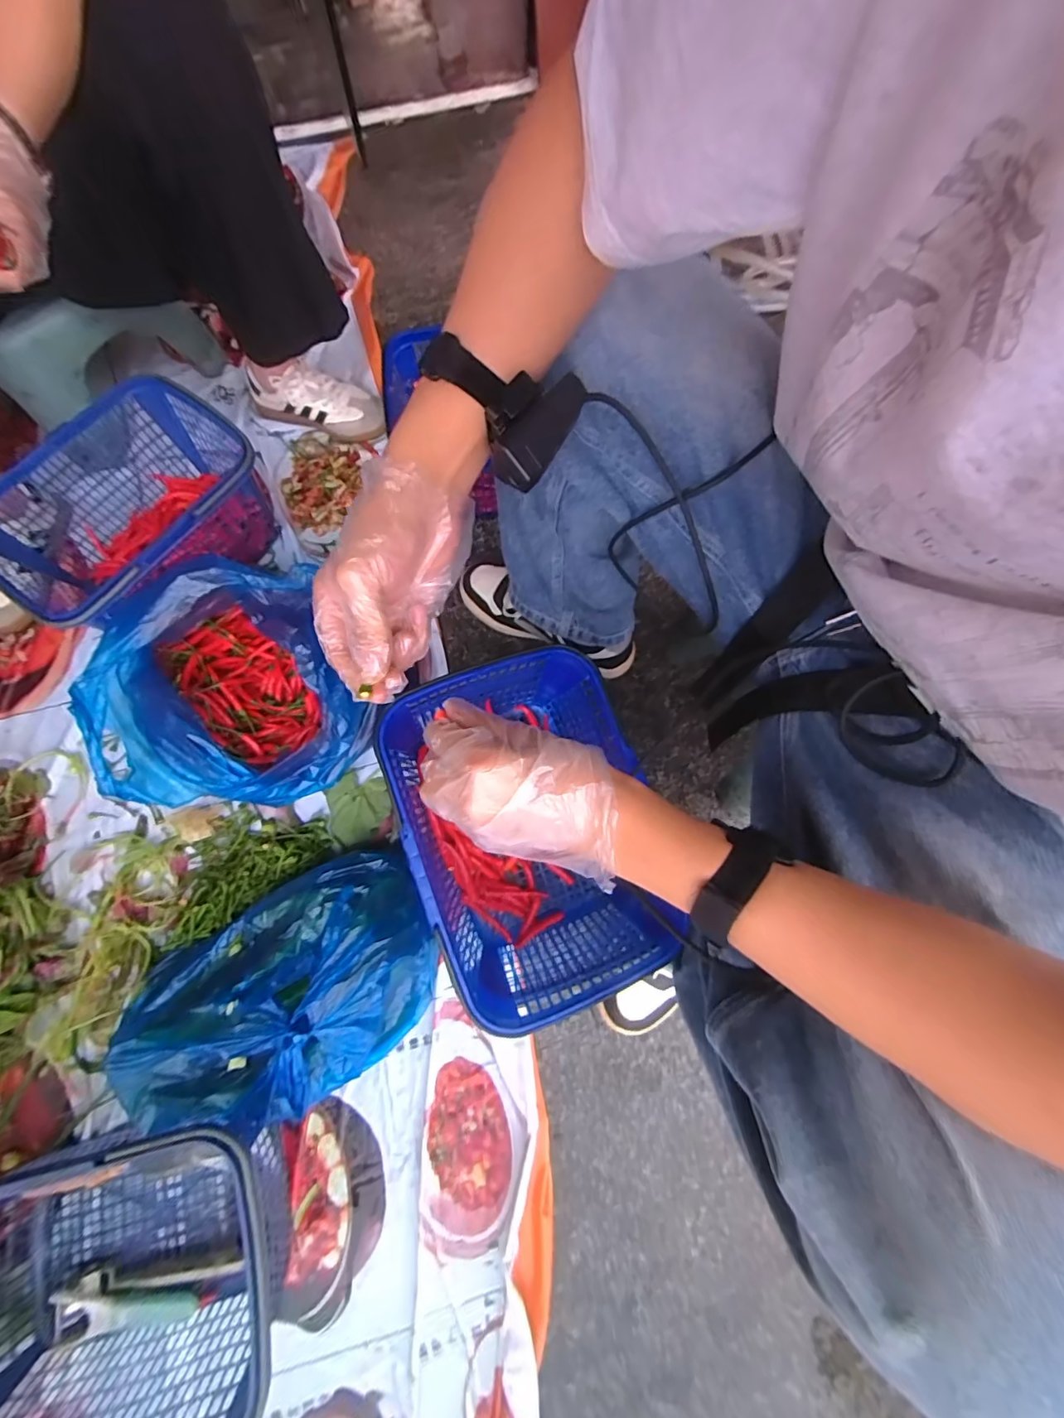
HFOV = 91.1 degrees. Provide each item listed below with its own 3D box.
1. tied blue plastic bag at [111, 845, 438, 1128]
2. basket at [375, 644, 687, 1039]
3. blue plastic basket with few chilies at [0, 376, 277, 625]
[{"bbox_3d":[-0.268,0.310,0.570,0.318,0.118,0.210,-27,76,-8],"label":"tied blue plastic bag"},{"bbox_3d":[0.000,0.137,0.570,0.236,0.188,0.321,-21,76,-7],"label":"basket"},{"bbox_3d":[-0.523,-0.246,0.705,0.228,0.154,0.326,39,77,9],"label":"blue plastic basket with few chilies"}]

